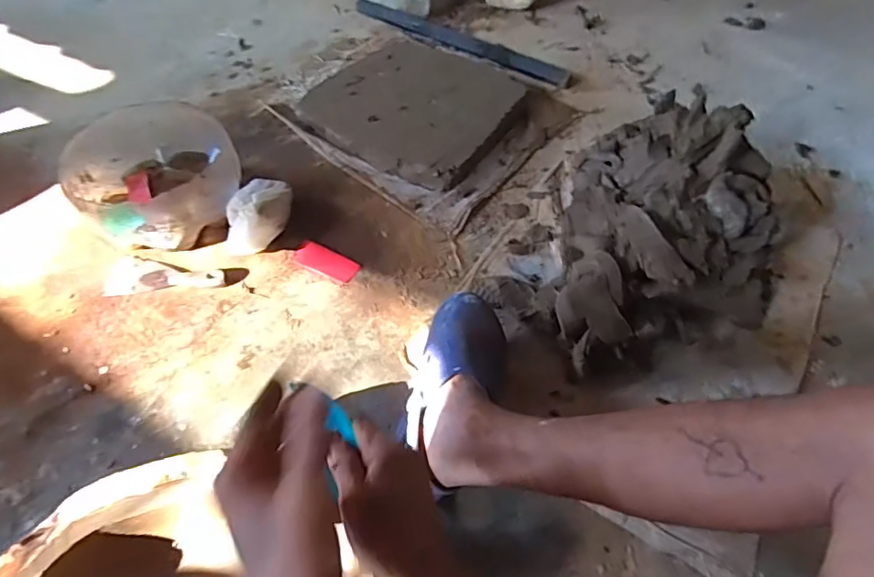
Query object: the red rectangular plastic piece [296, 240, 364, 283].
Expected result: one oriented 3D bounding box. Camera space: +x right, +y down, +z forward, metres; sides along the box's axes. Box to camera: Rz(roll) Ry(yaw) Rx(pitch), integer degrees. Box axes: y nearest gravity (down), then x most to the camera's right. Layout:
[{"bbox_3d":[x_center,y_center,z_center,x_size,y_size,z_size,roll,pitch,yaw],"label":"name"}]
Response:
[{"bbox_3d":[-0.174,-0.040,0.807,0.102,0.005,0.043,25,59,15],"label":"red rectangular plastic piece"}]

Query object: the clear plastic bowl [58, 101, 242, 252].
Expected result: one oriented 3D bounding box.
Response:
[{"bbox_3d":[-0.440,-0.175,0.812,0.223,0.123,0.246,-36,63,-22],"label":"clear plastic bowl"}]

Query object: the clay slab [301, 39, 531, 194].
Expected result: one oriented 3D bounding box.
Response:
[{"bbox_3d":[-0.040,-0.369,0.998,0.426,0.052,0.344,32,61,19],"label":"clay slab"}]

